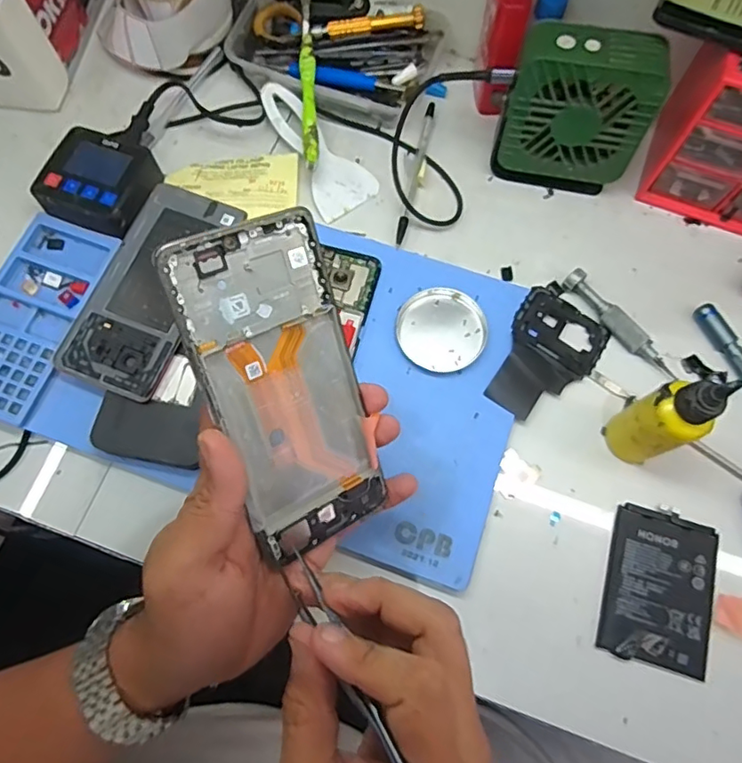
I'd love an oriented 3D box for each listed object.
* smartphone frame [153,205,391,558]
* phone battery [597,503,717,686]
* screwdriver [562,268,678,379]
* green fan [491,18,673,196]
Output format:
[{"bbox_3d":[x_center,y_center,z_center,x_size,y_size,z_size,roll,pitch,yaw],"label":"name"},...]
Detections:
[{"bbox_3d":[-0.040,0.004,0.269,0.073,0.007,0.157,-28,114,-29],"label":"smartphone frame"},{"bbox_3d":[0.184,0.130,0.355,0.065,0.006,0.094,16,73,4],"label":"phone battery"},{"bbox_3d":[0.181,-0.042,0.408,0.015,0.017,0.102,-38,77,-12],"label":"screwdriver"},{"bbox_3d":[0.146,-0.193,0.410,0.097,0.110,0.042,11,72,3],"label":"green fan"}]

